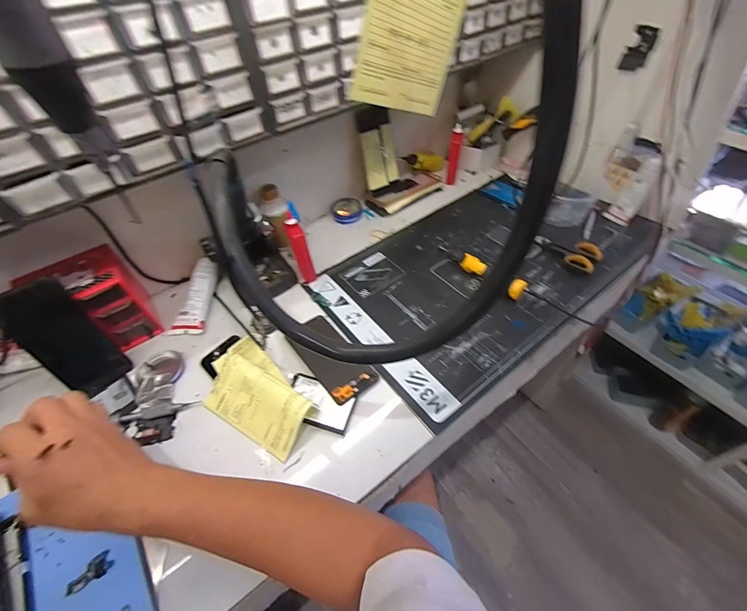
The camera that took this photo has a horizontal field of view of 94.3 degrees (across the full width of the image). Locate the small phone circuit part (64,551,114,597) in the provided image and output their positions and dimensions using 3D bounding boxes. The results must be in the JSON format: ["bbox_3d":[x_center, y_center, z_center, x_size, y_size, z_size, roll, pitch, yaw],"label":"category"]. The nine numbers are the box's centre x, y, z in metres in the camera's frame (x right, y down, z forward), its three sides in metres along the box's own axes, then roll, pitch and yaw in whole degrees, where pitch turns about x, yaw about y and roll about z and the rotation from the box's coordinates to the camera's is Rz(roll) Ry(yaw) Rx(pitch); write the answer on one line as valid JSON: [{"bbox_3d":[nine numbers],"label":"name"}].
[{"bbox_3d":[-0.286,0.271,0.349,0.021,0.004,0.043,33,60,27],"label":"small phone circuit part"}]

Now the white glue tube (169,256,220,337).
[{"bbox_3d":[-0.296,-0.017,0.571,0.055,0.039,0.130,-2,50,2],"label":"white glue tube"}]

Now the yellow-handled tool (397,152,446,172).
[{"bbox_3d":[0.114,-0.322,0.782,0.122,0.039,0.025,-10,46,-35],"label":"yellow-handled tool"}]

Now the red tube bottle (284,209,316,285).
[{"bbox_3d":[-0.120,-0.092,0.571,0.026,0.112,0.030,-14,51,-7],"label":"red tube bottle"}]

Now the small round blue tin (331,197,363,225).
[{"bbox_3d":[-0.056,-0.199,0.725,0.063,0.019,0.061,-2,50,2],"label":"small round blue tin"}]

